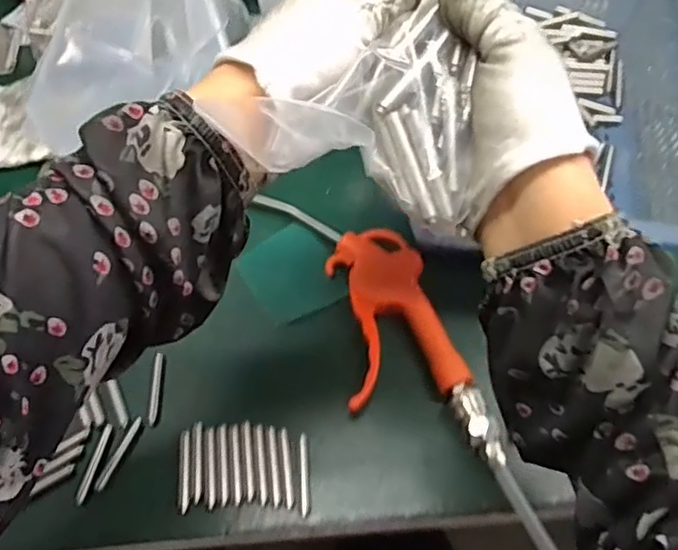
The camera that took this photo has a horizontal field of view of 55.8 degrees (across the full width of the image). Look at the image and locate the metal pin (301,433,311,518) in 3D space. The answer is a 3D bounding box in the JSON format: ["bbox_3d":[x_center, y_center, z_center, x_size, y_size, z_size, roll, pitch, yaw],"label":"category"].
[{"bbox_3d":[-0.021,0.125,0.402,0.005,0.005,0.050,-4,59,0],"label":"metal pin"}]

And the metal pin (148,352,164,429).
[{"bbox_3d":[-0.124,0.077,0.433,0.005,0.007,0.048,0,59,2],"label":"metal pin"}]

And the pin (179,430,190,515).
[{"bbox_3d":[-0.097,0.123,0.402,0.006,0.004,0.051,-6,59,-1],"label":"pin"}]

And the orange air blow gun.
[{"bbox_3d":[0.039,0.048,0.437,0.075,0.019,0.184,-15,60,-7],"label":"orange air blow gun"}]

